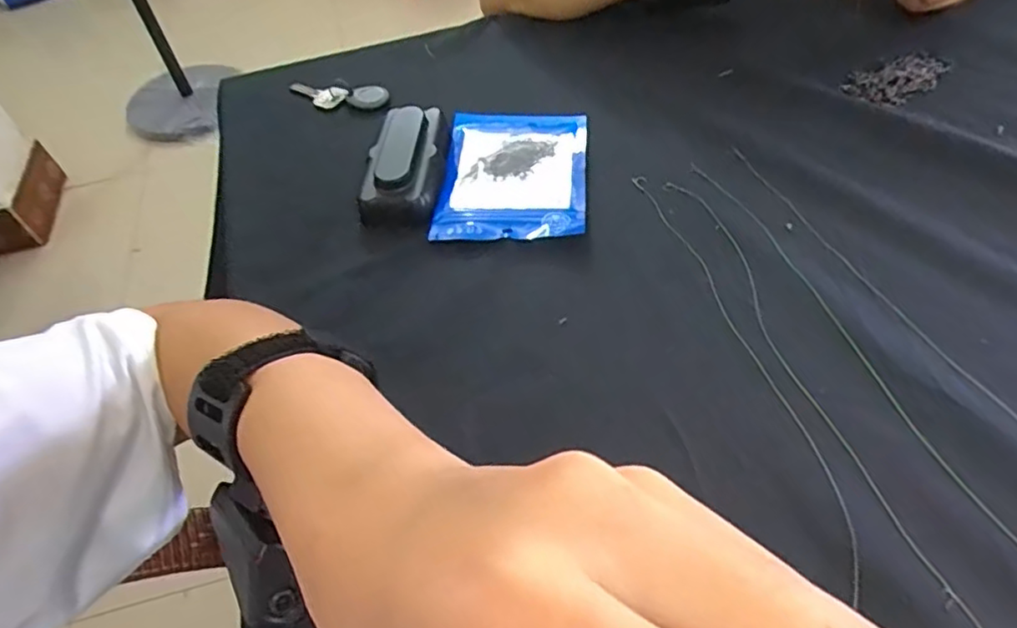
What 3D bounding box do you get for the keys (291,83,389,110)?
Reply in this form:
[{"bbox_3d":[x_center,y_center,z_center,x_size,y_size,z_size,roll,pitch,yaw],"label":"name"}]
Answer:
[{"bbox_3d":[-0.147,-0.187,0.530,0.094,0.013,0.031,10,52,13],"label":"keys"}]

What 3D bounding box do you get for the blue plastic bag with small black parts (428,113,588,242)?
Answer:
[{"bbox_3d":[0.005,-0.098,0.434,0.097,0.008,0.132,1,51,6],"label":"blue plastic bag with small black parts"}]

